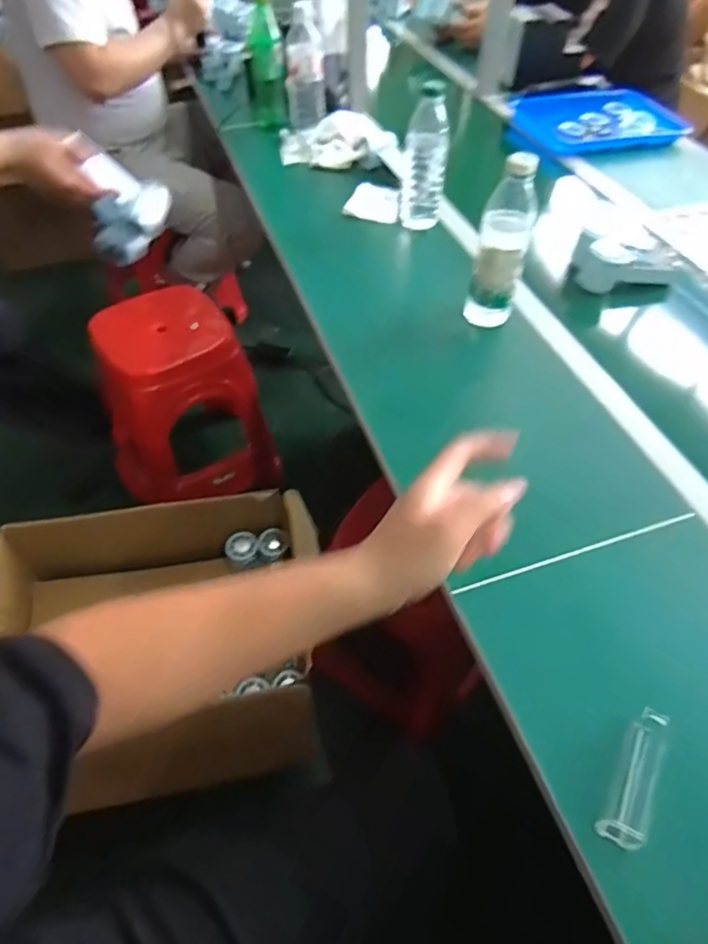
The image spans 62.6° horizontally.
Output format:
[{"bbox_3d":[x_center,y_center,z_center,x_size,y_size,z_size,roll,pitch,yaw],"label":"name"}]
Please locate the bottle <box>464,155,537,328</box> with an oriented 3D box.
[{"bbox_3d":[0.197,-0.297,0.777,0.065,0.230,0.058,13,52,10],"label":"bottle"}]

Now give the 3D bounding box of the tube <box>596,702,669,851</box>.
[{"bbox_3d":[0.222,0.238,0.456,0.028,0.030,0.101,23,68,17],"label":"tube"}]

